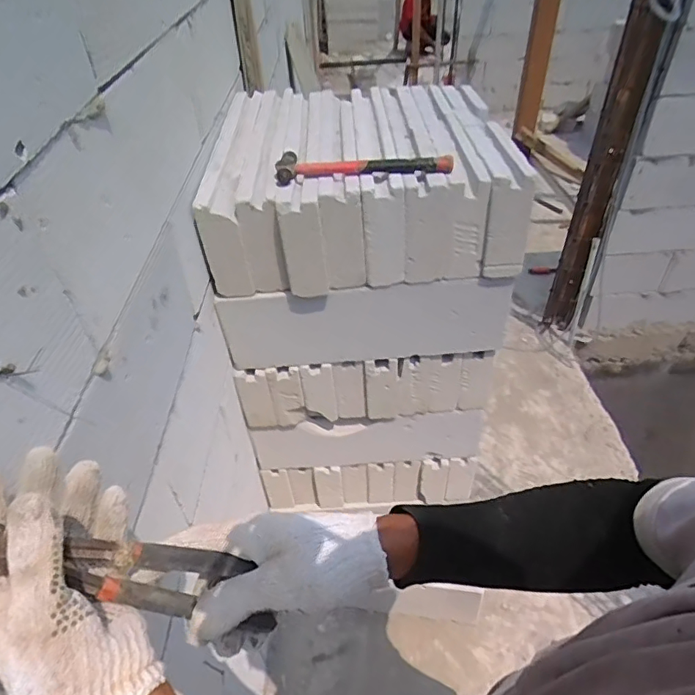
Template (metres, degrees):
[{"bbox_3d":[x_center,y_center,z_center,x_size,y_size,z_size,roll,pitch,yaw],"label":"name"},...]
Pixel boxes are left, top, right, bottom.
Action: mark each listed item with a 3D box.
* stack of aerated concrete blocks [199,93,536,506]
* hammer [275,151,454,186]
[{"bbox_3d":[0.048,-0.063,1.301,0.607,0.933,0.482,3,43,7],"label":"stack of aerated concrete blocks"},{"bbox_3d":[0.028,-0.321,0.901,0.304,0.031,0.083,0,42,3],"label":"hammer"}]

